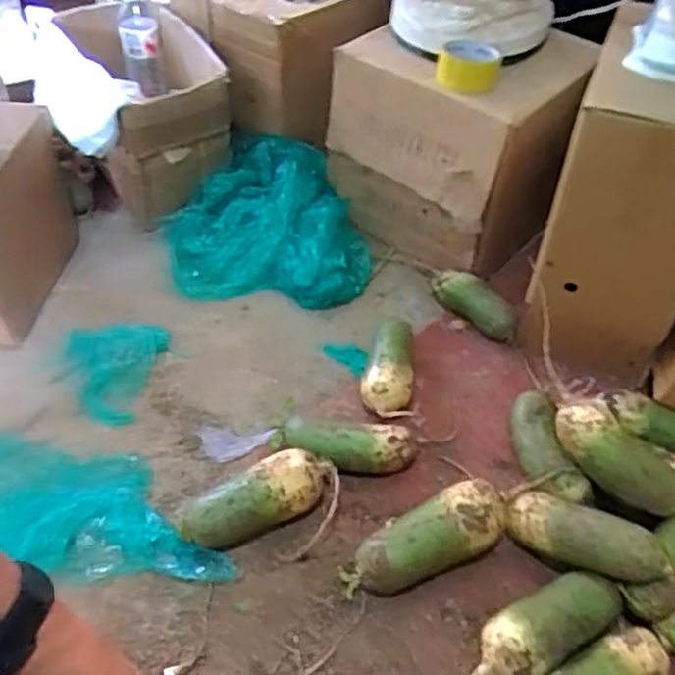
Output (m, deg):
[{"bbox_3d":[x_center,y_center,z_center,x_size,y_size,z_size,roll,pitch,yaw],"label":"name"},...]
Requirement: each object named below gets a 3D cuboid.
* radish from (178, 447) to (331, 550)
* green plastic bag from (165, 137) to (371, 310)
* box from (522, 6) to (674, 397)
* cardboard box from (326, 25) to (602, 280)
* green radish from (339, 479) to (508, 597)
[{"bbox_3d":[-0.096,0.188,0.803,0.175,0.066,0.070,-17,51,-17],"label":"radish"},{"bbox_3d":[-0.120,-0.193,1.131,0.324,0.142,0.298,-3,48,-6],"label":"green plastic bag"},{"bbox_3d":[0.382,-0.168,0.896,0.185,0.381,0.226,18,49,13],"label":"box"},{"bbox_3d":[0.178,-0.314,1.105,0.301,0.309,0.261,34,53,26],"label":"cardboard box"},{"bbox_3d":[0.098,0.233,0.765,0.188,0.076,0.072,-23,53,-22],"label":"green radish"}]

